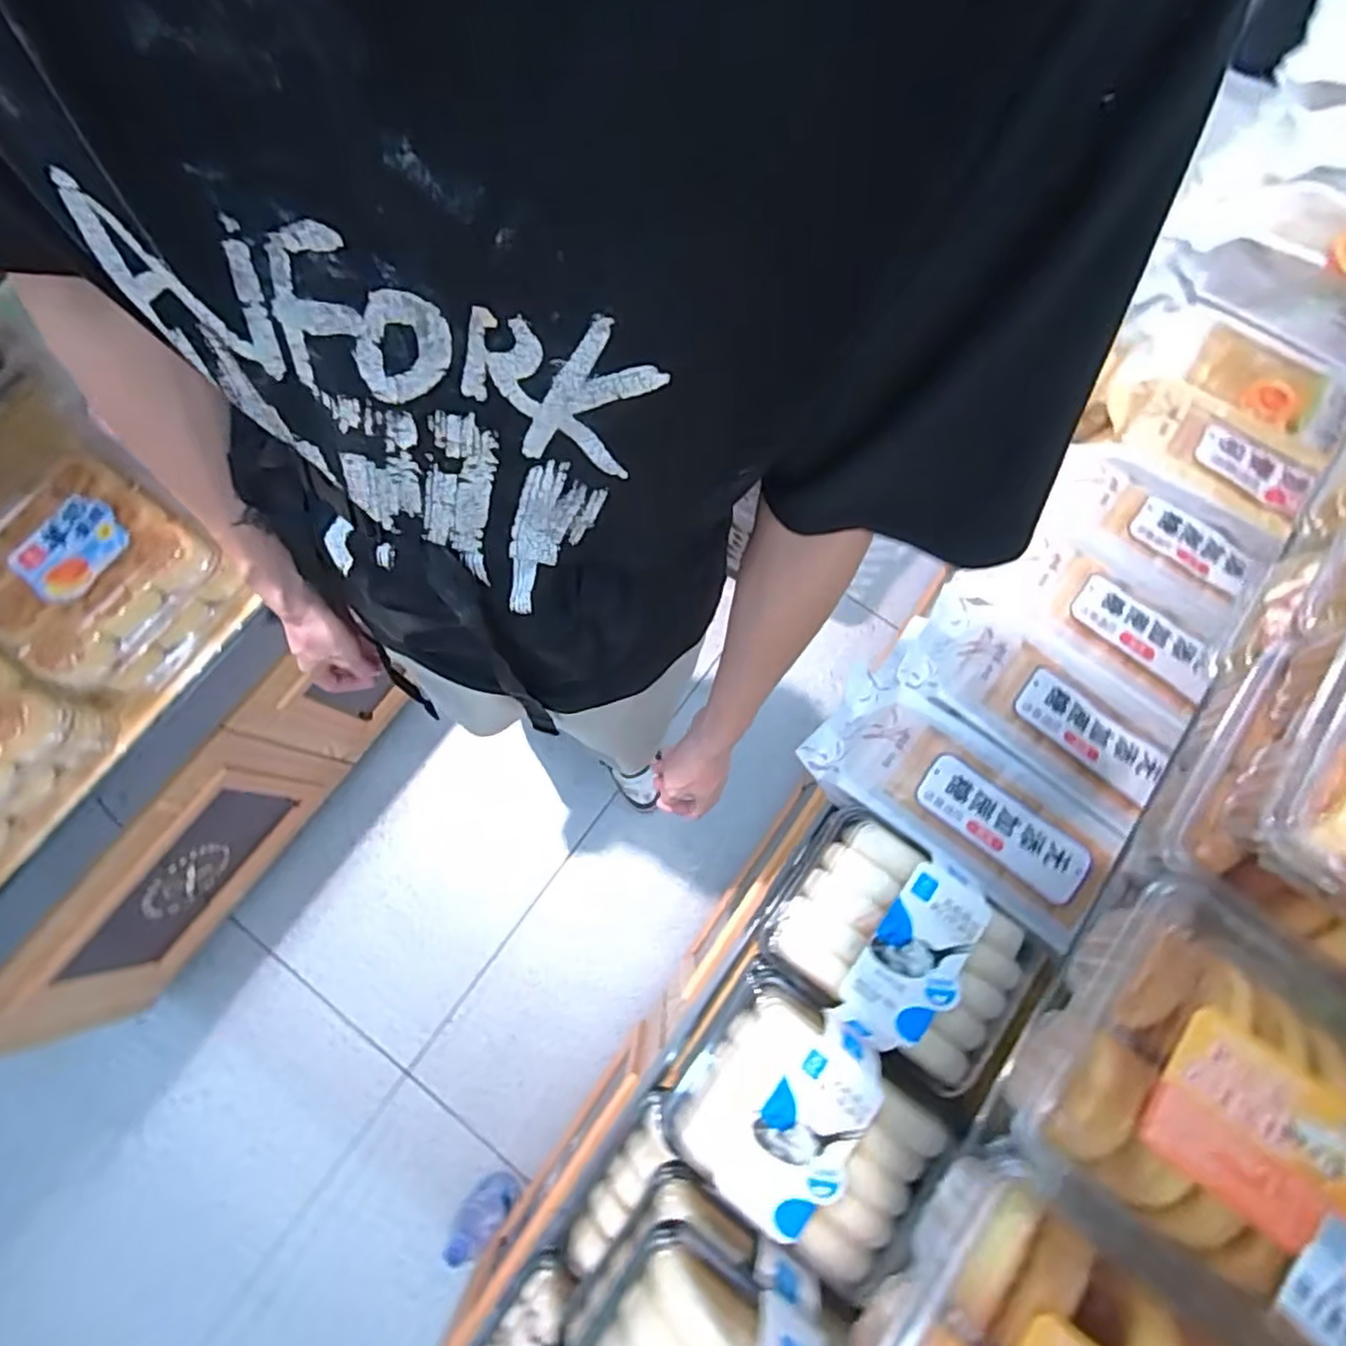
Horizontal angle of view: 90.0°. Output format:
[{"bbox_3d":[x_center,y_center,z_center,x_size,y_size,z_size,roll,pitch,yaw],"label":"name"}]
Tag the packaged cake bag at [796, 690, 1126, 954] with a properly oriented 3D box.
[{"bbox_3d":[0.253,0.115,0.608,0.254,0.049,0.120,36,78,9],"label":"packaged cake bag"}]

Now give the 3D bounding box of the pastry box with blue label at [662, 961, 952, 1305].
[{"bbox_3d":[0.109,0.353,0.533,0.185,0.065,0.158,35,78,9],"label":"pastry box with blue label"}]

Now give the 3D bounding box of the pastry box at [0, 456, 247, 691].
[{"bbox_3d":[-0.642,-0.106,0.762,0.219,0.121,0.201,32,77,8],"label":"pastry box"}]

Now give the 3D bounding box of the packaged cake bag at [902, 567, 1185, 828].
[{"bbox_3d":[0.334,0.016,0.626,0.237,0.045,0.131,39,78,10],"label":"packaged cake bag"}]

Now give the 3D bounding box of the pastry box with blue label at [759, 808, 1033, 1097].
[{"bbox_3d":[0.187,0.227,0.563,0.190,0.056,0.152,32,77,8],"label":"pastry box with blue label"}]

